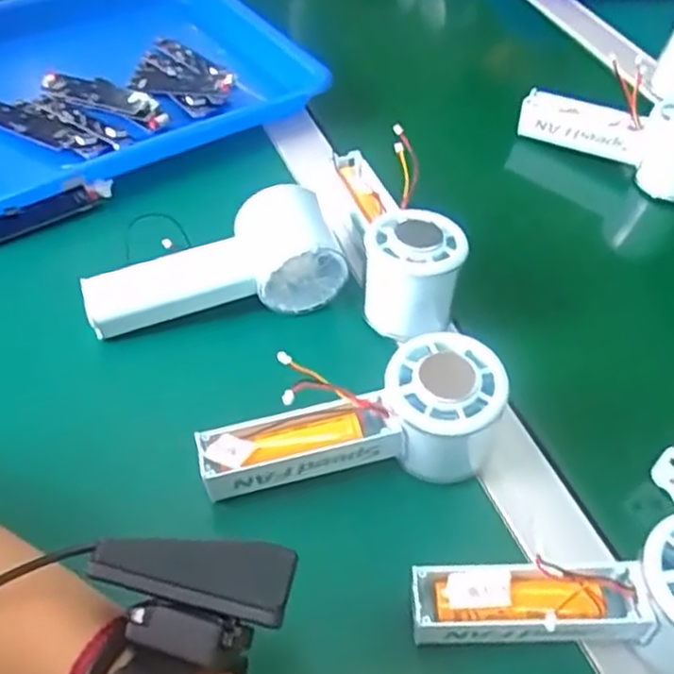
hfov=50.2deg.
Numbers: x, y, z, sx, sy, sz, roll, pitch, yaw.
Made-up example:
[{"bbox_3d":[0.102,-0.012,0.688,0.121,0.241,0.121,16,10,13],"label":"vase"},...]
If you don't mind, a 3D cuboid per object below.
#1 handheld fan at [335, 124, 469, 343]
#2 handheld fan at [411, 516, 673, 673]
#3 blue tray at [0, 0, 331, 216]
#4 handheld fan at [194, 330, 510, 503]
[{"bbox_3d":[0.034,-0.072,0.446,0.058,0.059,0.155,-4,51,-8],"label":"handheld fan"},{"bbox_3d":[0.110,0.118,0.310,0.151,0.054,0.058,-7,50,7],"label":"handheld fan"},{"bbox_3d":[-0.204,-0.196,0.572,0.329,0.053,0.241,-30,58,-26],"label":"blue tray"},{"bbox_3d":[0.010,0.050,0.361,0.148,0.058,0.052,-15,52,-1],"label":"handheld fan"}]

